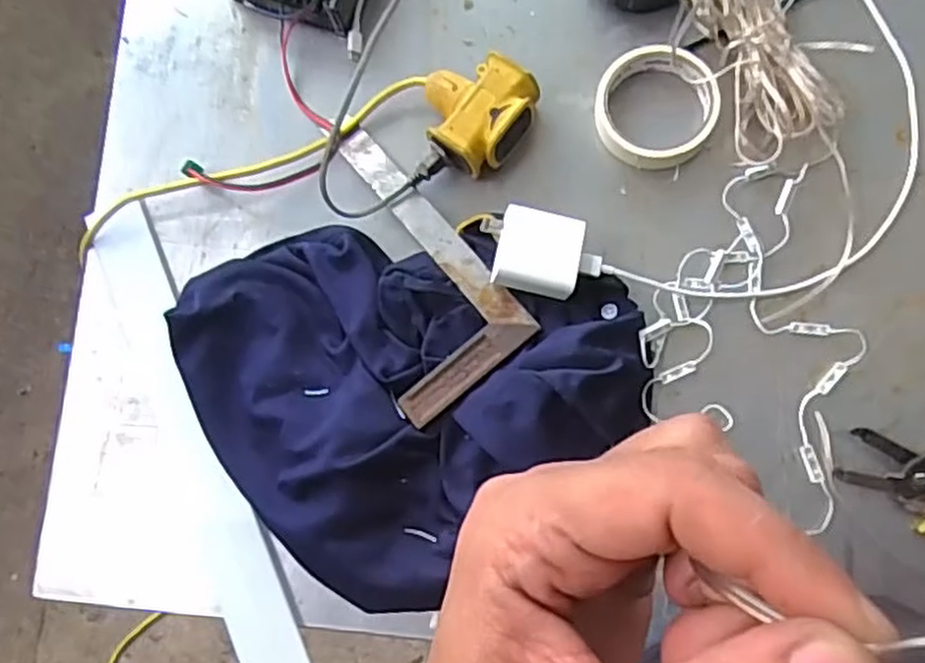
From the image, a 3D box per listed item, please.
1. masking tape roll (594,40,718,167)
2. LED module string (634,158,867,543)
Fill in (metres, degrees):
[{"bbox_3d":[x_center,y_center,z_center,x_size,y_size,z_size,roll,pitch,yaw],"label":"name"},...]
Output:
[{"bbox_3d":[0.146,-0.166,0.559,0.087,0.023,0.089,-1,82,7],"label":"masking tape roll"},{"bbox_3d":[0.208,-0.001,0.530,0.146,0.013,0.233,14,84,9],"label":"LED module string"}]

